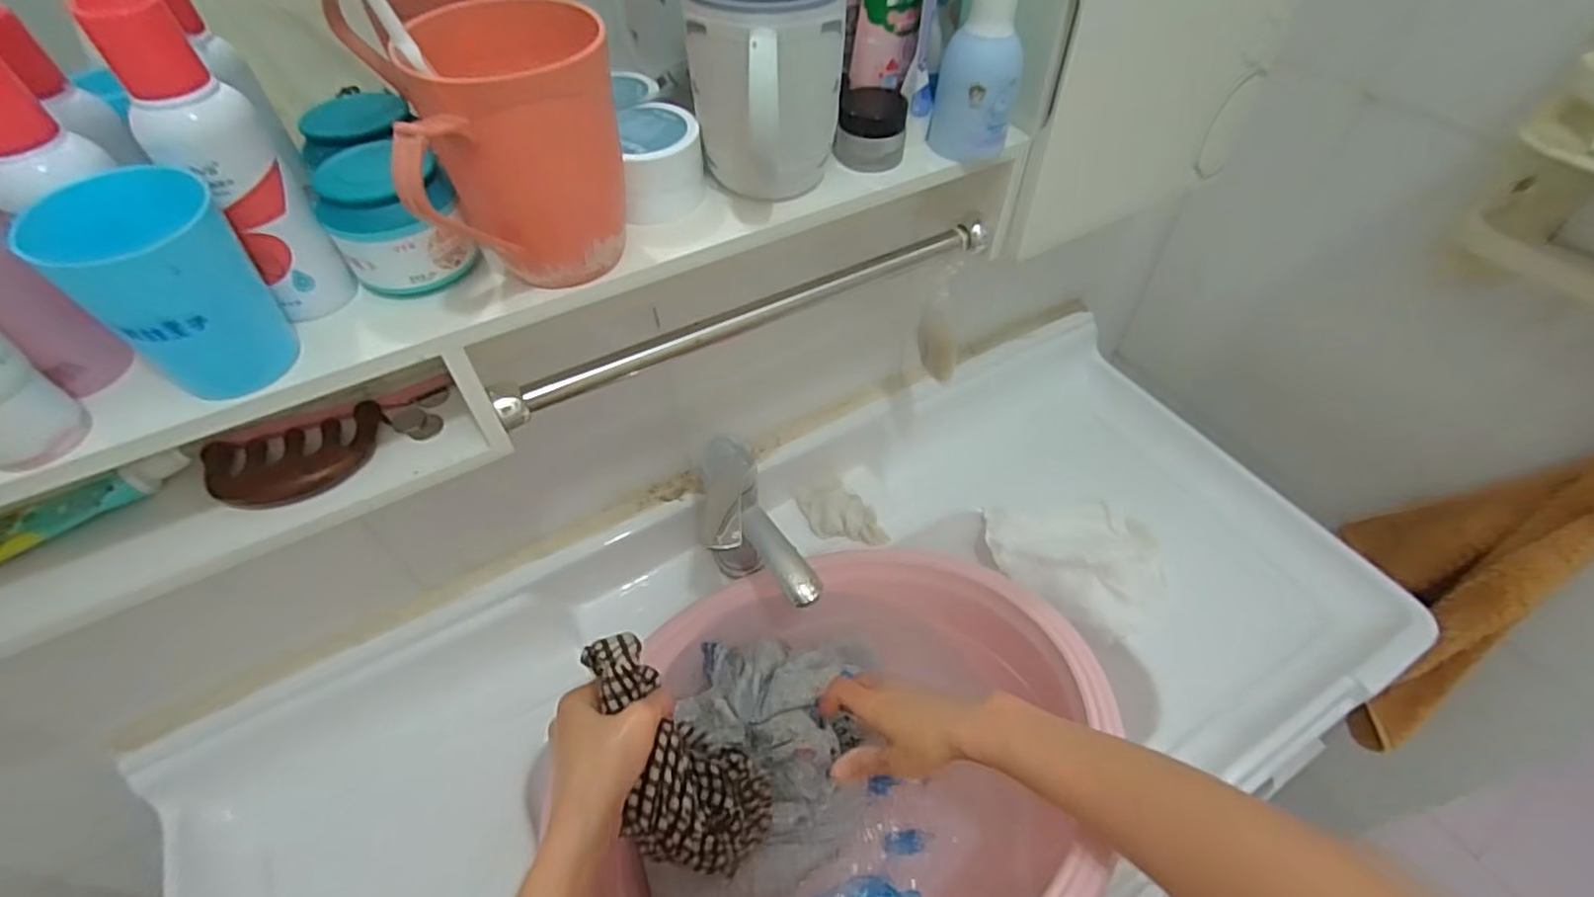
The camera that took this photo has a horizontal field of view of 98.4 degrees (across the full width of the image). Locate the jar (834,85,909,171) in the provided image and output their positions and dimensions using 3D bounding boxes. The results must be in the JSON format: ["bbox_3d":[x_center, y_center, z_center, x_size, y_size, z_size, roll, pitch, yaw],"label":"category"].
[{"bbox_3d":[0.048,-0.208,0.445,0.043,0.036,0.045,4,50,6],"label":"jar"}]

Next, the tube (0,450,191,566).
[{"bbox_3d":[-0.397,0.034,0.366,0.130,0.023,0.030,-28,54,-20],"label":"tube"}]

